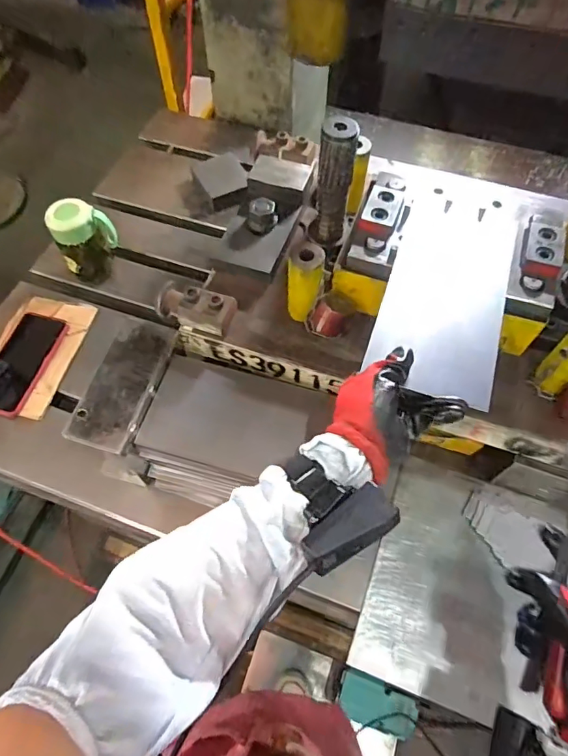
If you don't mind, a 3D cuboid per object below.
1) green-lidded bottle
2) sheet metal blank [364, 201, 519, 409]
[{"bbox_3d":[-0.305,-0.216,0.739,0.081,0.121,0.058,-15,61,-9],"label":"green-lidded bottle"},{"bbox_3d":[0.172,-0.092,0.504,0.121,0.008,0.248,17,62,10],"label":"sheet metal blank"}]

